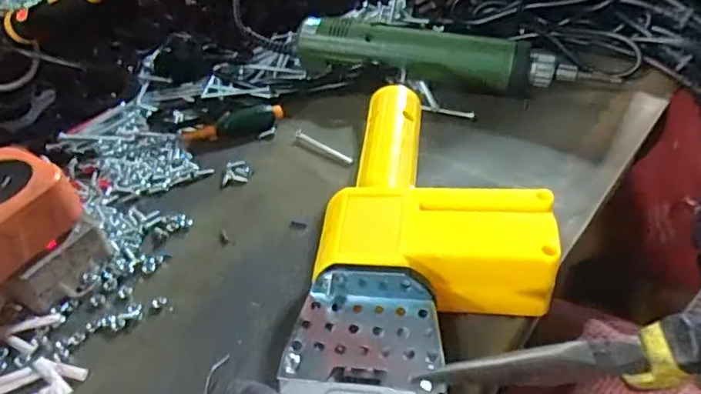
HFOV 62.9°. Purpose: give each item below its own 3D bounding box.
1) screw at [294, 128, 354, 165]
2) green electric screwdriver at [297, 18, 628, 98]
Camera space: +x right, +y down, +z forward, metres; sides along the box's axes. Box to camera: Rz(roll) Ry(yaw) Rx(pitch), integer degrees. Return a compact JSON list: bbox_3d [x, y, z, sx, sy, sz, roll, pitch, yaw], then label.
[{"bbox_3d":[-0.020,-0.037,0.415,0.058,0.004,0.006,30,51,33],"label":"screw"},{"bbox_3d":[0.076,-0.109,0.454,0.237,0.048,0.030,5,41,10],"label":"green electric screwdriver"}]

